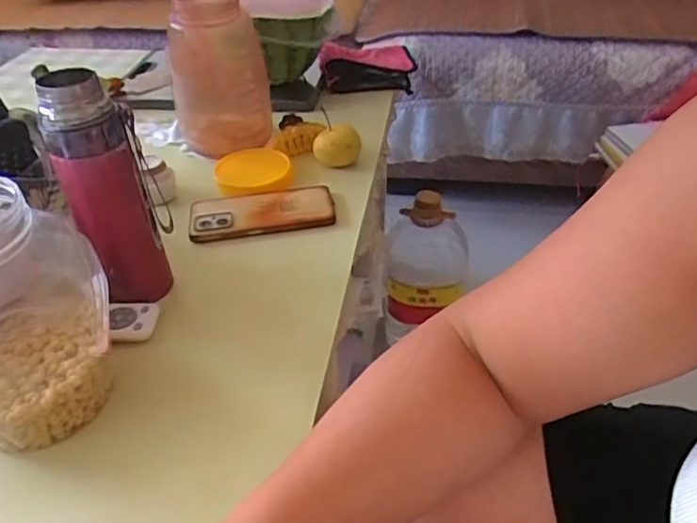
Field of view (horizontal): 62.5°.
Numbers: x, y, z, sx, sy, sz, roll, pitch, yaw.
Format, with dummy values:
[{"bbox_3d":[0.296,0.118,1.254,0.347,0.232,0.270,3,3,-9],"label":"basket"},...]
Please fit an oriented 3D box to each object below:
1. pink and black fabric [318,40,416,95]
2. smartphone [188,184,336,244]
[{"bbox_3d":[0.037,-0.342,0.998,0.166,0.049,0.150,-5,38,-4],"label":"pink and black fabric"},{"bbox_3d":[-0.100,-0.056,0.665,0.162,0.016,0.075,-8,38,-7],"label":"smartphone"}]

